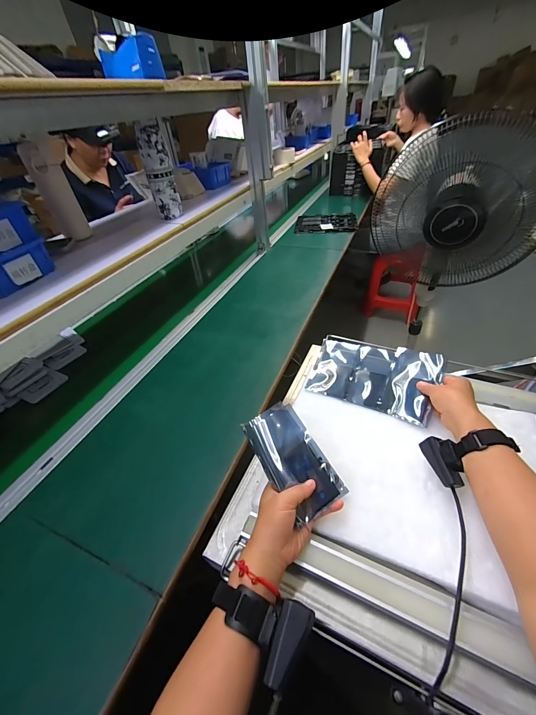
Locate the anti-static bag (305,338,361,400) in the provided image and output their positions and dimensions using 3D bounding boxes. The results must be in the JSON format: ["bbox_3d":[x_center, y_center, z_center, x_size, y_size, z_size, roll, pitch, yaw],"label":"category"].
[{"bbox_3d":[0.144,0.019,0.624,0.086,0.023,0.156,13,45,19],"label":"anti-static bag"}]

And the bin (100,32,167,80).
[{"bbox_3d":[-0.375,-0.805,0.781,0.173,0.075,0.074,17,47,23],"label":"bin"}]

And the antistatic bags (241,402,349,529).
[{"bbox_3d":[0.034,0.142,0.407,0.083,0.013,0.152,-29,70,-20],"label":"antistatic bags"}]

